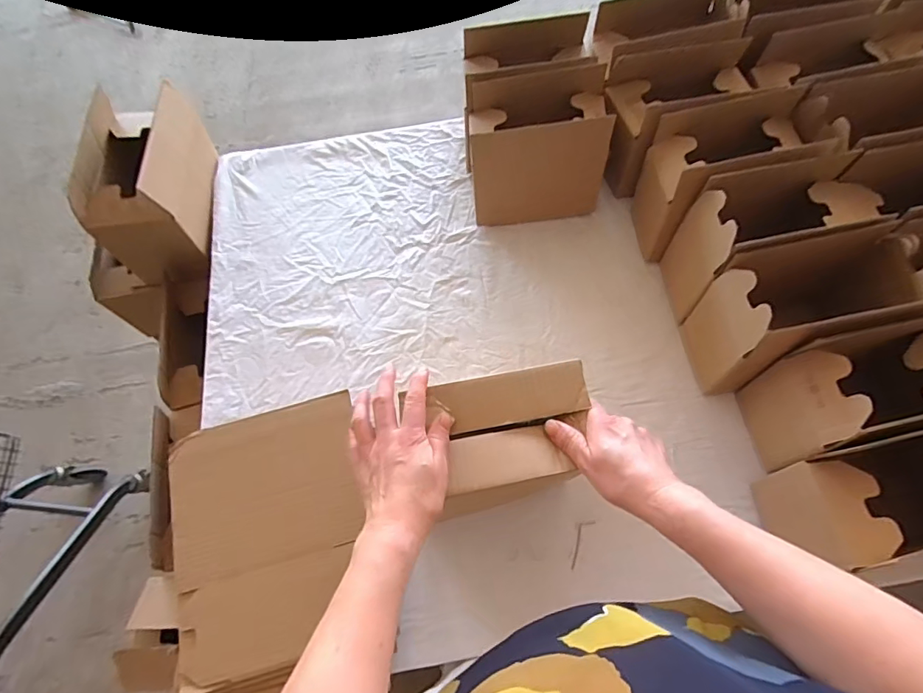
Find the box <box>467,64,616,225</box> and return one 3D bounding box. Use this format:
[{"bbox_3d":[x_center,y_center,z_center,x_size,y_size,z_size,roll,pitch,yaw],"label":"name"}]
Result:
[{"bbox_3d":[0.116,-0.293,0.746,0.199,0.171,0.141,-6,67,2],"label":"box"}]

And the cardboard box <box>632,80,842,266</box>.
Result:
[{"bbox_3d":[0.363,-0.228,0.689,0.201,0.186,0.128,-10,67,-1],"label":"cardboard box"}]

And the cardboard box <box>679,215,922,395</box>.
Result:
[{"bbox_3d":[0.409,-0.039,0.608,0.216,0.187,0.122,-15,67,-3],"label":"cardboard box"}]

